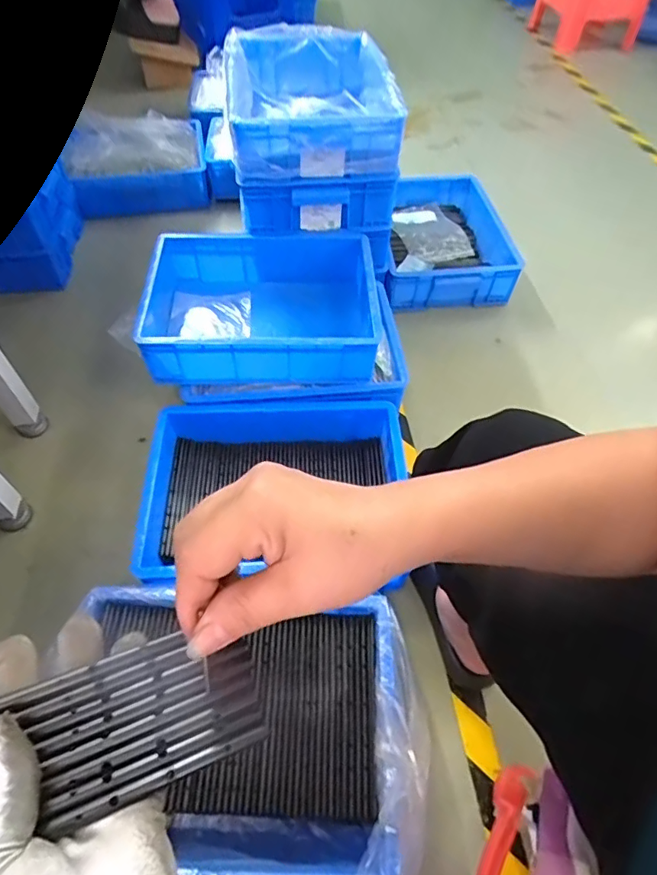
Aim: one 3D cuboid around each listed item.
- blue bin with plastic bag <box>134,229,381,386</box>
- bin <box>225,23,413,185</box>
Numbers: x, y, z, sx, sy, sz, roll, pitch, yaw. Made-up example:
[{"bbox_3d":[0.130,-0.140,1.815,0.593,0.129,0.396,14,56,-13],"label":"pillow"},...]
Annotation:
[{"bbox_3d":[-0.127,-0.257,1.004,0.417,0.133,0.347,0,54,-1],"label":"blue bin with plastic bag"},{"bbox_3d":[-0.038,-0.718,1.105,0.327,0.120,0.521,-3,54,-3],"label":"bin"}]

